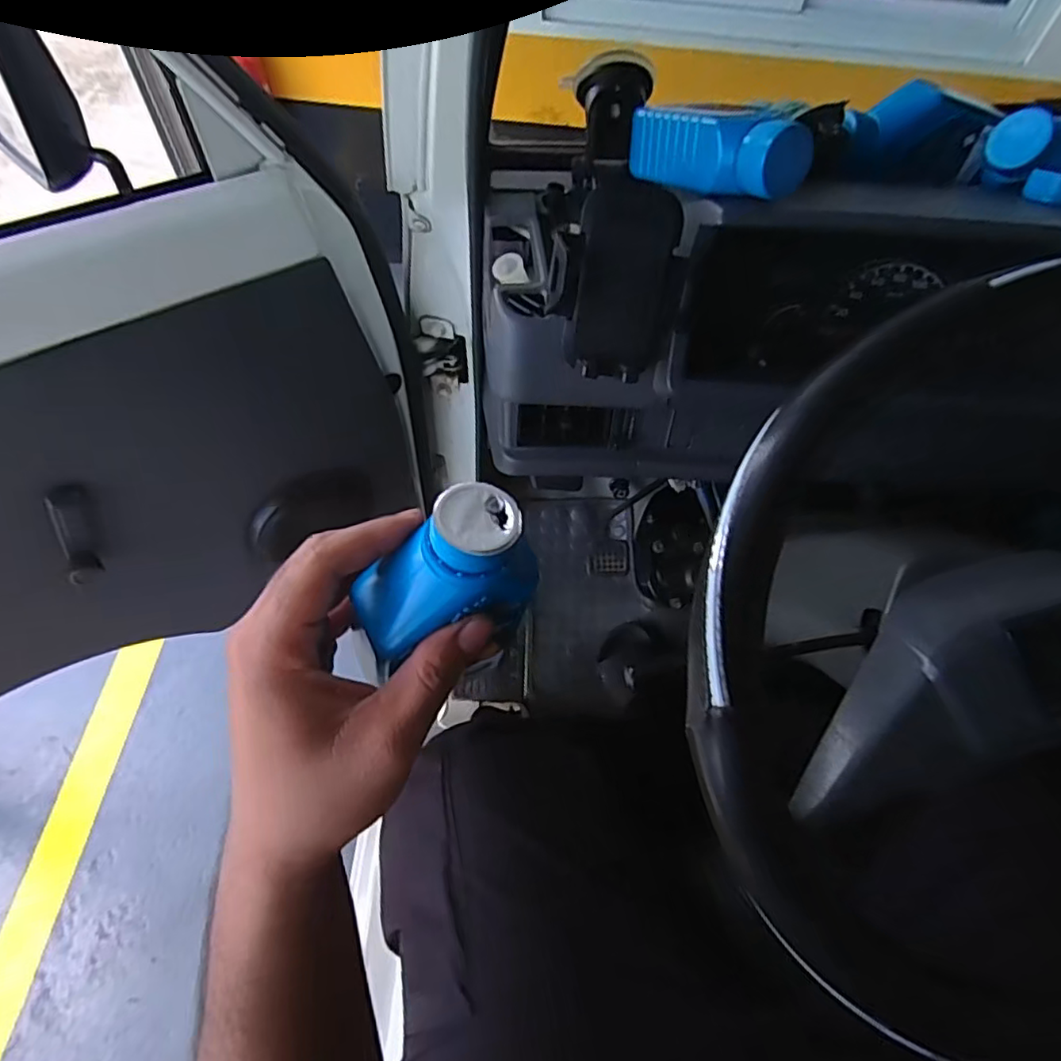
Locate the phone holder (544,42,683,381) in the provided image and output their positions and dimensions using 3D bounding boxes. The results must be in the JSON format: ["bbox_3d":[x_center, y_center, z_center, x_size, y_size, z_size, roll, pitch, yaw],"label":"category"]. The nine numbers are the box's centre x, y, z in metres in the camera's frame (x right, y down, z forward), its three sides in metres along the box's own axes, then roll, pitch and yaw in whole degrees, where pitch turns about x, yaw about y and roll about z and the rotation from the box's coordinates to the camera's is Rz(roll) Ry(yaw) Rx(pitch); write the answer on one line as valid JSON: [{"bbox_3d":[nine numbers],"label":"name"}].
[{"bbox_3d":[0.053,-0.228,0.429,0.082,0.086,0.247,1,58,-3],"label":"phone holder"}]

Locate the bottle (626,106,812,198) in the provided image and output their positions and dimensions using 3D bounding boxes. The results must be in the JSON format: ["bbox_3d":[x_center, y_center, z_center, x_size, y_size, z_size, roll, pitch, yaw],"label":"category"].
[{"bbox_3d":[0.112,-0.252,0.396,0.034,0.043,0.144,-26,43,-18],"label":"bottle"}]

